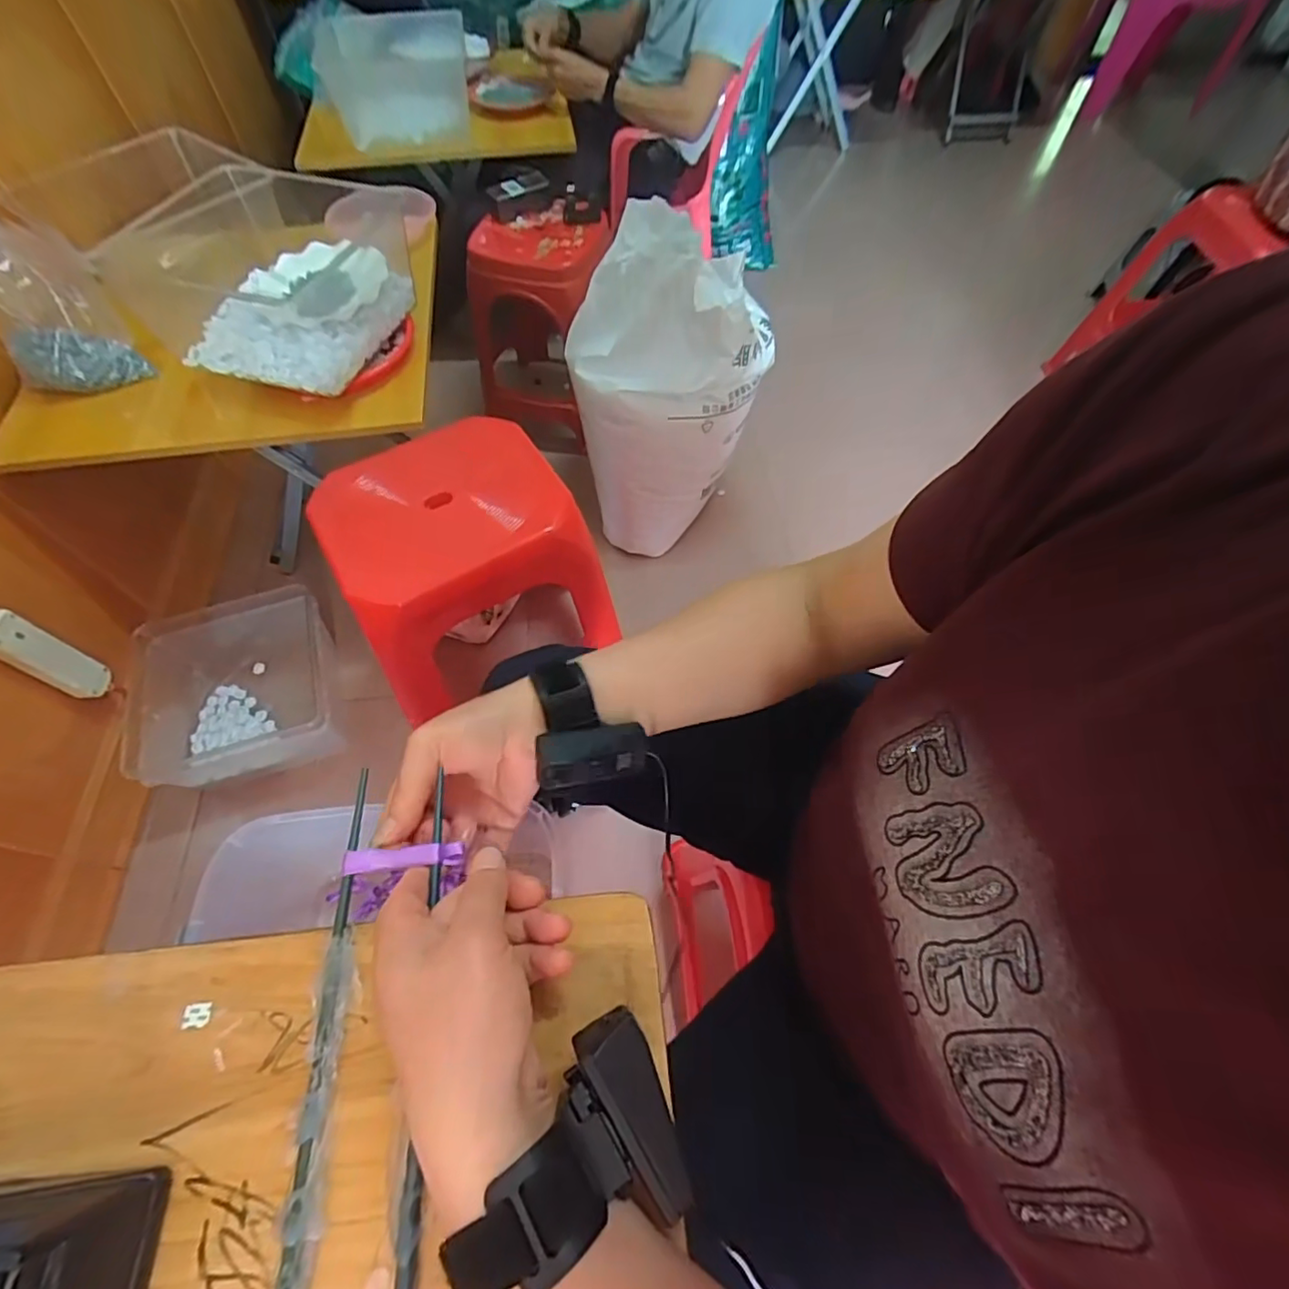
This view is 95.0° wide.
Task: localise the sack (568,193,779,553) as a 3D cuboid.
[{"bbox_3d":[0.055,-0.501,1.191,0.360,0.568,0.252,-20,62,-12],"label":"sack"}]

